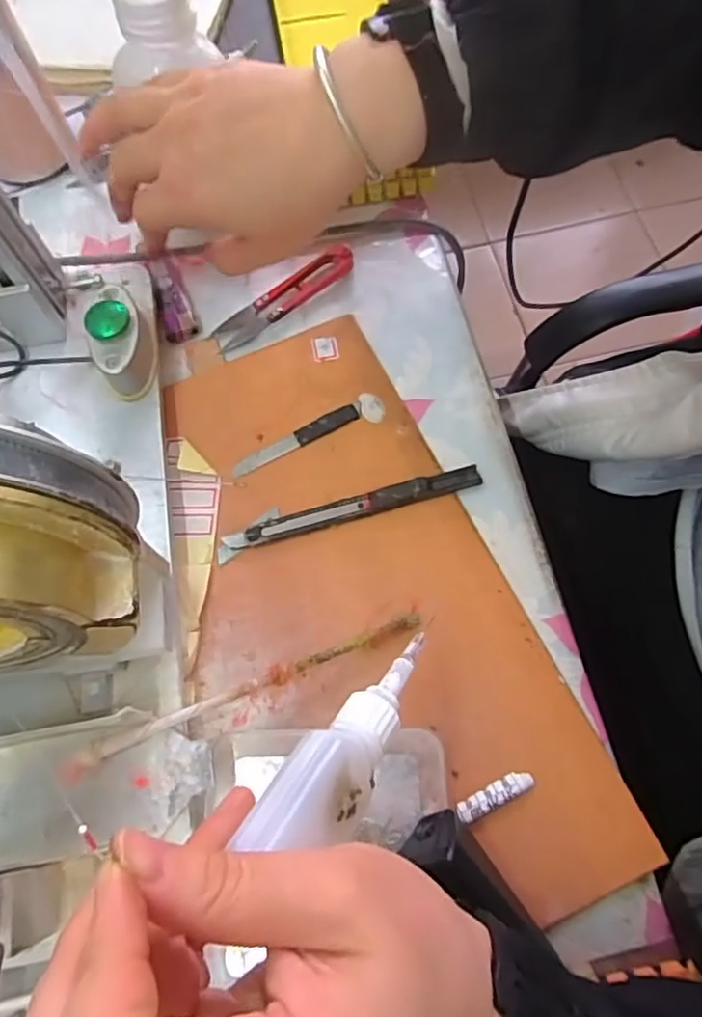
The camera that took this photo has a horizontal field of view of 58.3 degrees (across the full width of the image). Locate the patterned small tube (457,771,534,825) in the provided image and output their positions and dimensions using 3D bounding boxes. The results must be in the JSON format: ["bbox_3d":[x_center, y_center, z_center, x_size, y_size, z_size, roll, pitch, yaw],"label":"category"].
[{"bbox_3d":[0.064,0.127,0.279,0.036,0.005,0.009,-26,69,-7],"label":"patterned small tube"}]

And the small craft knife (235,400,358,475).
[{"bbox_3d":[-0.030,-0.040,0.350,0.080,0.004,0.011,-27,69,-8],"label":"small craft knife"}]

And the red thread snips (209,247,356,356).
[{"bbox_3d":[-0.041,-0.130,0.384,0.098,0.009,0.023,-37,71,-11],"label":"red thread snips"}]

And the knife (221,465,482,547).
[{"bbox_3d":[0.002,-0.001,0.331,0.137,0.009,0.013,-14,68,-3],"label":"knife"}]

